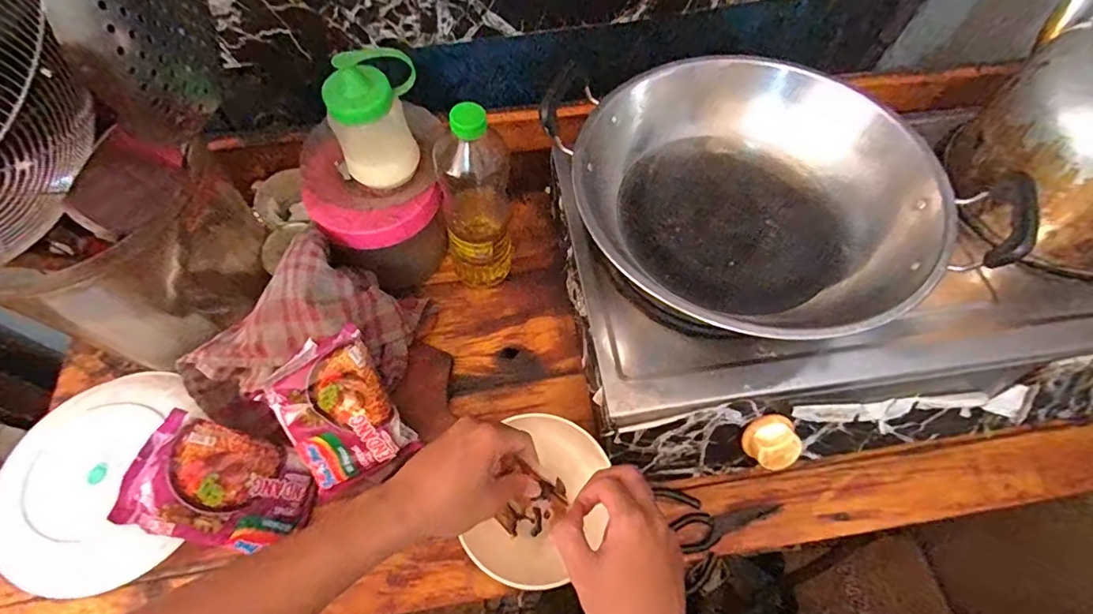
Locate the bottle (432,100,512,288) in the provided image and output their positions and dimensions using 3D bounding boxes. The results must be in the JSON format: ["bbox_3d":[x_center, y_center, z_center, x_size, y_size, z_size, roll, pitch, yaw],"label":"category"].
[{"bbox_3d":[-0.077,-0.104,0.539,0.064,0.251,0.060,0,62,-1],"label":"bottle"}]

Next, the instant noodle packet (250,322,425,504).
[{"bbox_3d":[-0.199,0.108,0.492,0.101,0.023,0.148,-25,110,-6],"label":"instant noodle packet"}]

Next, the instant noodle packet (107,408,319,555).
[{"bbox_3d":[-0.291,0.167,0.468,0.148,0.033,0.095,34,59,-31],"label":"instant noodle packet"}]

